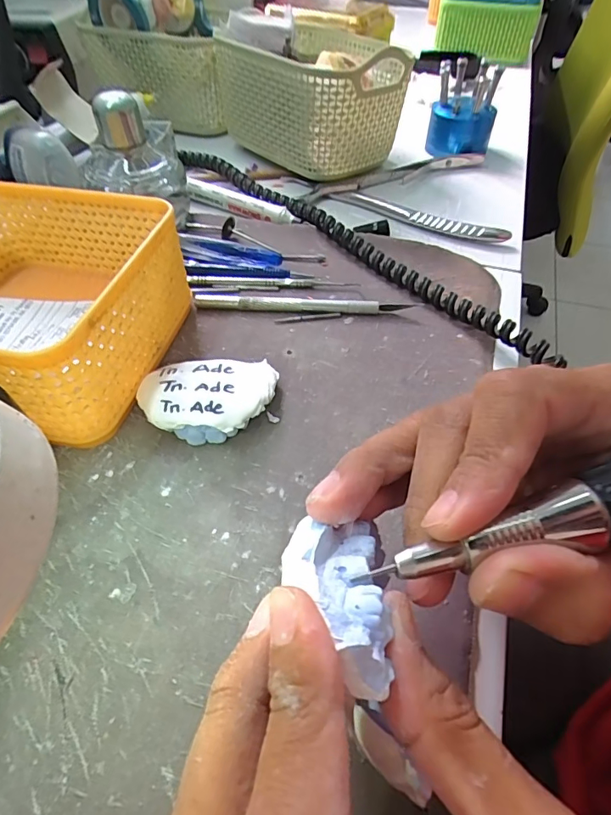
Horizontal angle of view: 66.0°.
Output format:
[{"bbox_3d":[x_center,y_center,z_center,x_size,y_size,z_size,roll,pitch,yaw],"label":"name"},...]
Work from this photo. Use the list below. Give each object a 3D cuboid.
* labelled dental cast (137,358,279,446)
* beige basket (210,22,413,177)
[{"bbox_3d":[-0.050,-0.006,0.239,0.066,0.019,0.049,1,50,1],"label":"labelled dental cast"},{"bbox_3d":[0.008,-0.273,0.418,0.119,0.084,0.153,-34,60,-27],"label":"beige basket"}]

